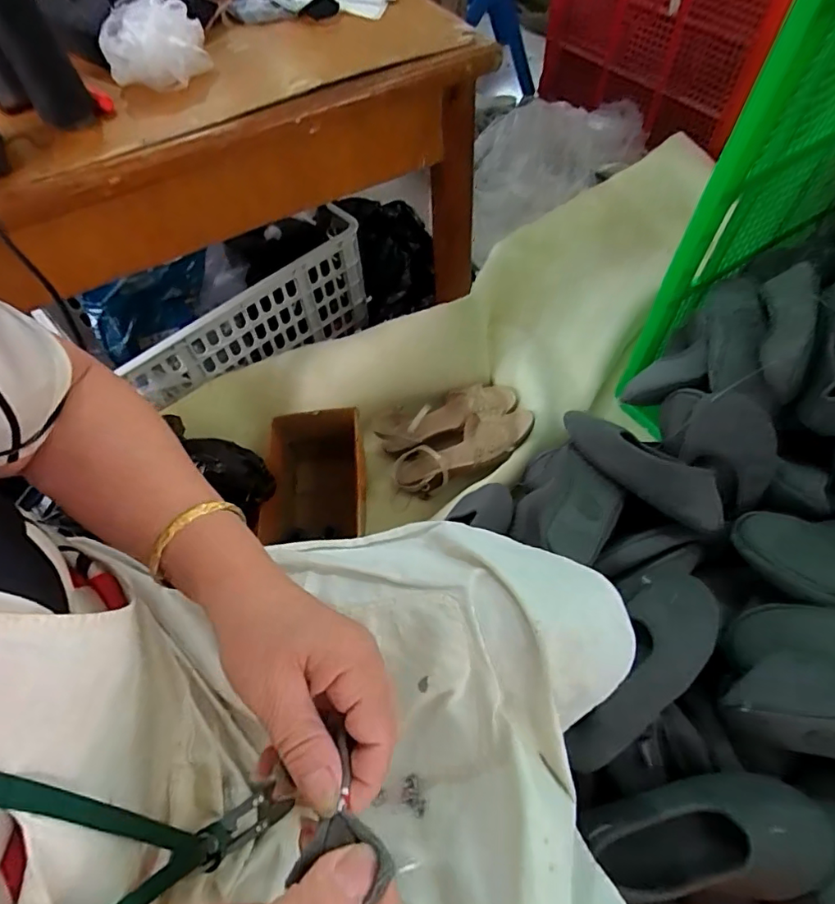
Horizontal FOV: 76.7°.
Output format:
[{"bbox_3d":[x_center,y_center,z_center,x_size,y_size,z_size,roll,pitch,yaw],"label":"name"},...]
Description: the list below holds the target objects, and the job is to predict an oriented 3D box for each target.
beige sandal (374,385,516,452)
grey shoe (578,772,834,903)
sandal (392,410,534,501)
[{"bbox_3d":[0.053,-0.056,0.918,0.246,0.070,0.083,-18,45,7],"label":"beige sandal"},{"bbox_3d":[0.268,0.361,0.495,0.211,0.061,0.094,-5,59,1],"label":"grey shoe"},{"bbox_3d":[0.071,0.001,0.850,0.243,0.055,0.095,-25,57,19],"label":"sandal"}]

